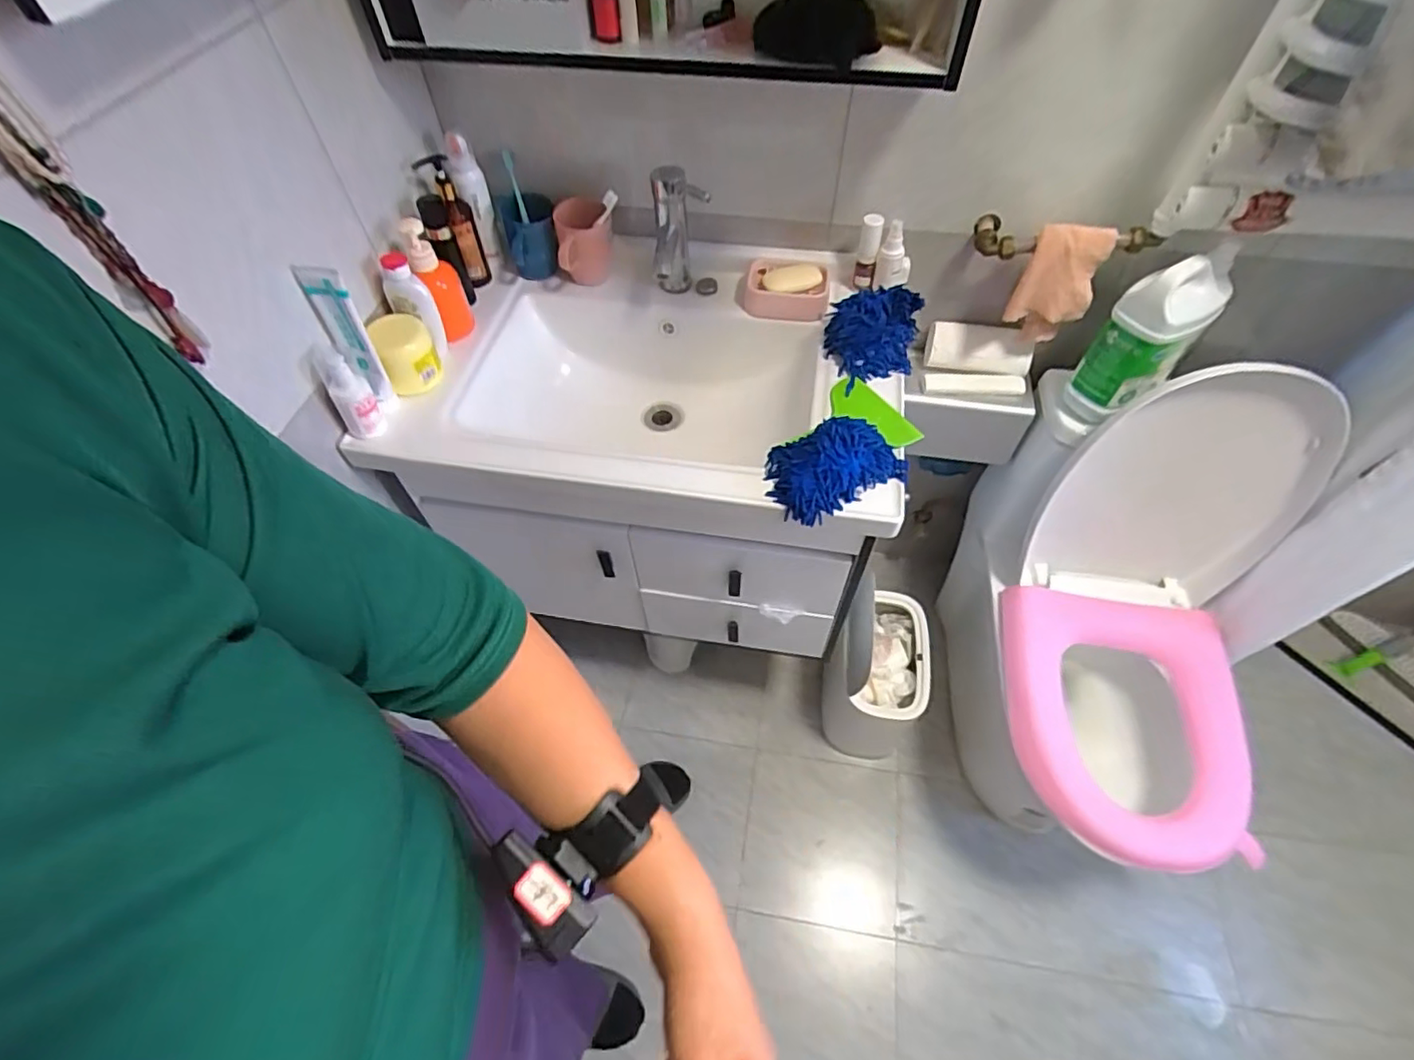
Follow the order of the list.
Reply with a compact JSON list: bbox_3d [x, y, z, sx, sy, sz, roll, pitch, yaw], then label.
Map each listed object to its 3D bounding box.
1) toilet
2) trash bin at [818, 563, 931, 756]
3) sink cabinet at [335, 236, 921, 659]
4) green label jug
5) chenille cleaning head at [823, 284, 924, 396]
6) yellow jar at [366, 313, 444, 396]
[{"bbox_3d":[0.678,0.180,1.022,0.354,0.797,0.649,2,56,2],"label":"toilet"},{"bbox_3d":[0.332,0.253,1.199,0.167,0.384,0.255,9,57,6],"label":"trash bin"},{"bbox_3d":[-0.056,-0.145,1.024,0.644,0.411,0.484,9,57,7],"label":"sink cabinet"},{"bbox_3d":[0.592,-0.259,0.836,0.119,0.222,0.099,-21,58,-13],"label":"green label jug"},{"bbox_3d":[0.221,-0.259,0.845,0.122,0.053,0.162,12,57,9],"label":"chenille cleaning head"},{"bbox_3d":[-0.395,-0.234,0.824,0.068,0.078,0.072,-23,59,-14],"label":"yellow jar"}]

